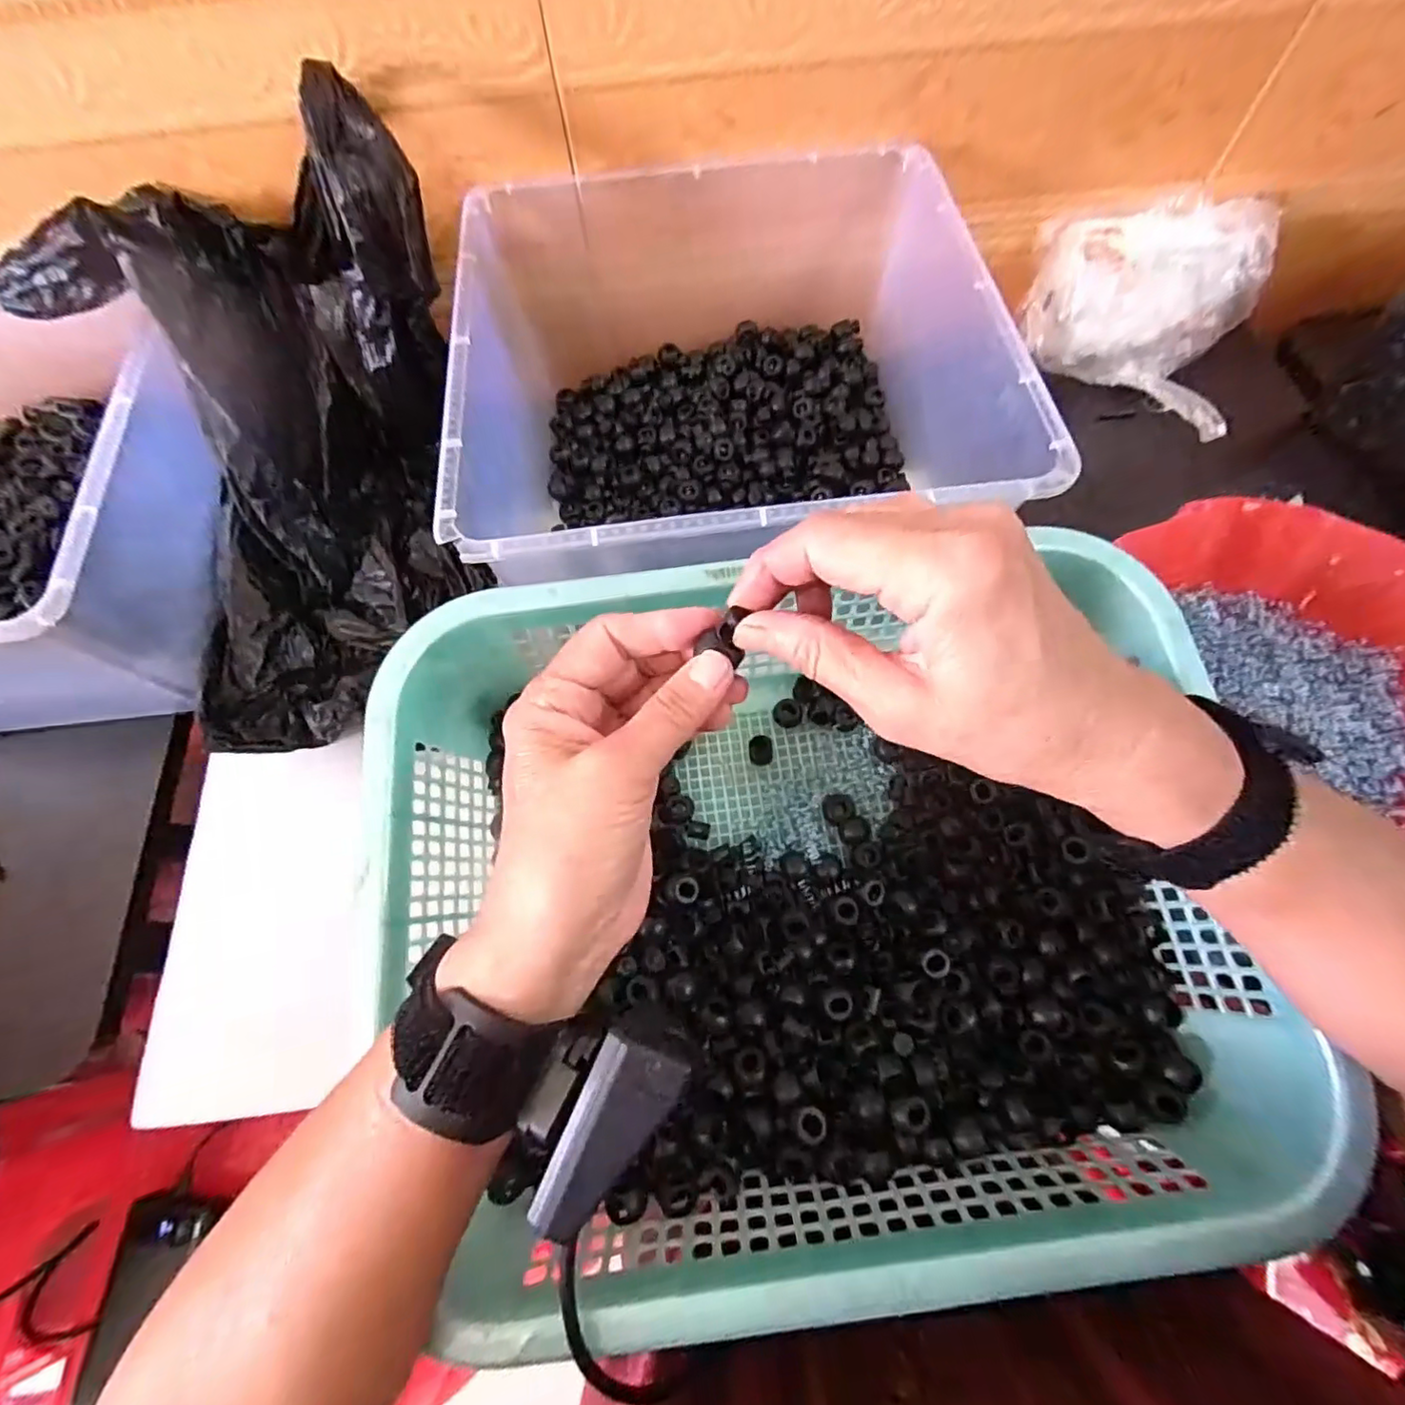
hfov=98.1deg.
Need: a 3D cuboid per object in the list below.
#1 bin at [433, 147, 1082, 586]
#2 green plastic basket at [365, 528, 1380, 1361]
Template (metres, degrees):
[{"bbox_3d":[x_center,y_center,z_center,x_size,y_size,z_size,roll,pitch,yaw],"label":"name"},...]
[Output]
[{"bbox_3d":[0.011,-0.204,0.402,0.298,0.136,0.313,-7,67,-1],"label":"bin"},{"bbox_3d":[0.048,0.089,0.294,0.372,0.100,0.288,-7,67,-1],"label":"green plastic basket"}]

